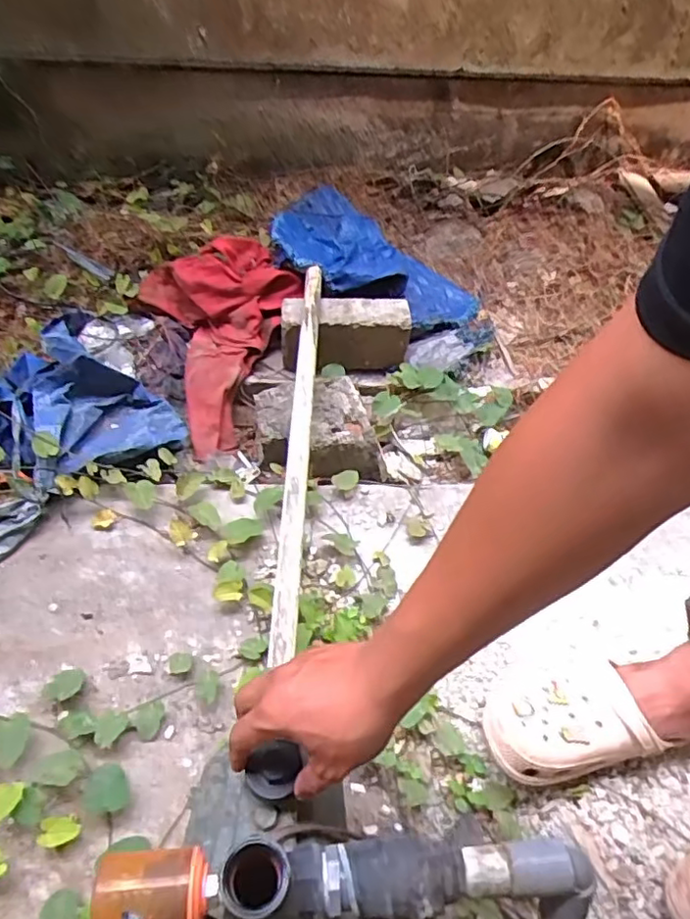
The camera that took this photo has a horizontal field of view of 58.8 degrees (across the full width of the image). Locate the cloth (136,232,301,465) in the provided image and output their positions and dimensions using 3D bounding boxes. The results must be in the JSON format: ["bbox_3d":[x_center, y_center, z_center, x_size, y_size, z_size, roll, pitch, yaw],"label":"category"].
[{"bbox_3d":[-0.180,-0.211,1.034,0.256,0.175,0.307,-18,56,-19],"label":"cloth"}]

